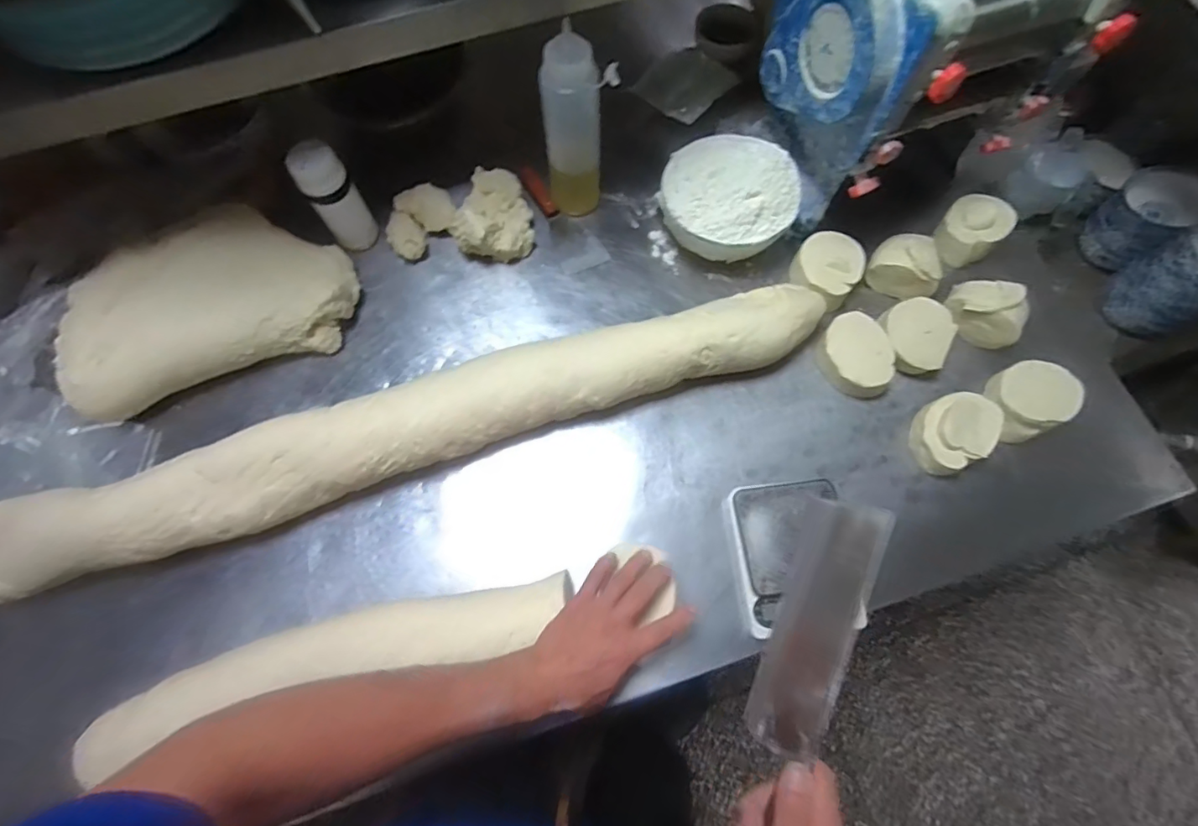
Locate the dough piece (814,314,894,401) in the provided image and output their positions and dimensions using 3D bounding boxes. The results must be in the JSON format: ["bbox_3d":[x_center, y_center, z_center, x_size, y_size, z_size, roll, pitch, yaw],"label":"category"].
[{"bbox_3d":[0.339,-0.072,0.713,0.083,0.051,0.109,-25,73,-8],"label":"dough piece"}]

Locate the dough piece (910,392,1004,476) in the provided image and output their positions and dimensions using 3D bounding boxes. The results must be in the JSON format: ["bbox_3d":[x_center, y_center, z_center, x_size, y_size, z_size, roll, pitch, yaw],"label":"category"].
[{"bbox_3d":[0.451,0.024,0.678,0.108,0.050,0.087,-23,73,-8],"label":"dough piece"}]

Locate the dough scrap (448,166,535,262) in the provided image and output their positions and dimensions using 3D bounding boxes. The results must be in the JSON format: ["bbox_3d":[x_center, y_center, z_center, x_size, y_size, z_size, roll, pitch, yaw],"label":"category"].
[{"bbox_3d":[-0.154,-0.293,0.785,0.110,0.071,0.137,-1,71,-1],"label":"dough scrap"}]

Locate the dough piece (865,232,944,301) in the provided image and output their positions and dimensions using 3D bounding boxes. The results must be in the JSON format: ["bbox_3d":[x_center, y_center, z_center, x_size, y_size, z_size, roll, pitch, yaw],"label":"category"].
[{"bbox_3d":[0.435,-0.205,0.755,0.094,0.061,0.078,37,75,11],"label":"dough piece"}]

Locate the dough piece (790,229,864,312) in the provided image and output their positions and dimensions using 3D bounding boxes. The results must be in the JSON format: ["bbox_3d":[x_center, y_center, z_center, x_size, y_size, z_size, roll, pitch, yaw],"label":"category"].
[{"bbox_3d":[0.322,-0.203,0.761,0.088,0.047,0.096,0,71,0],"label":"dough piece"}]

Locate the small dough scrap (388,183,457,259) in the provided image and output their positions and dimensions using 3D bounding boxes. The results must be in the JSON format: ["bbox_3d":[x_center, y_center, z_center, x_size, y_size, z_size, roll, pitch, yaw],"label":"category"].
[{"bbox_3d":[-0.265,-0.284,0.800,0.090,0.039,0.122,26,73,8],"label":"small dough scrap"}]

